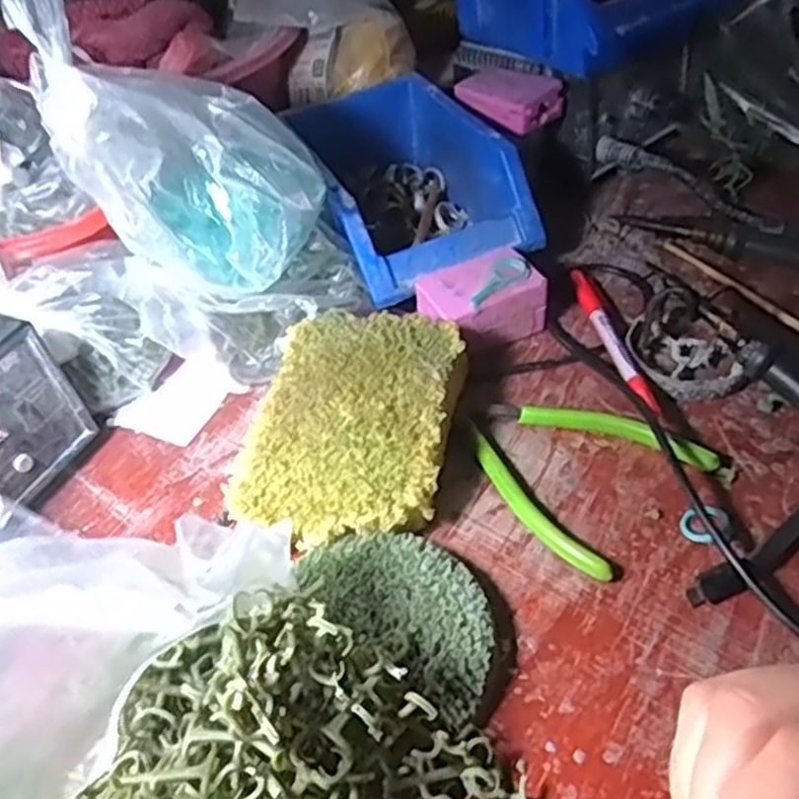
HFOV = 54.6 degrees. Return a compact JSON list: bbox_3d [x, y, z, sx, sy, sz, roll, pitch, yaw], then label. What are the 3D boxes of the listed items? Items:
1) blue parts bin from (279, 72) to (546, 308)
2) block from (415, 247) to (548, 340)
[{"bbox_3d":[0.001,-0.153,0.537,0.118,0.069,0.206,-18,46,-11],"label":"blue parts bin"},{"bbox_3d":[0.048,-0.058,0.471,0.071,0.042,0.051,-21,46,-14],"label":"block"}]

